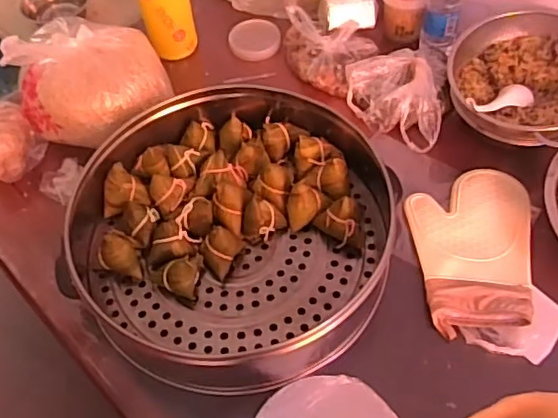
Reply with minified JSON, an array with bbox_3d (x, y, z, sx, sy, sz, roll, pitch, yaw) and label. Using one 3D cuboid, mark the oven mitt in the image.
[{"bbox_3d":[0.303,0.055,0.902,0.190,0.034,0.277,-4,54,0],"label":"oven mitt"}]

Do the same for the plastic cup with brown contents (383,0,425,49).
[{"bbox_3d":[0.244,-0.397,1.178,0.085,0.107,0.096,4,54,6],"label":"plastic cup with brown contents"}]

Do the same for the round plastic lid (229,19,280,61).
[{"bbox_3d":[-0.050,-0.349,1.215,0.103,0.023,0.101,-1,54,2],"label":"round plastic lid"}]

